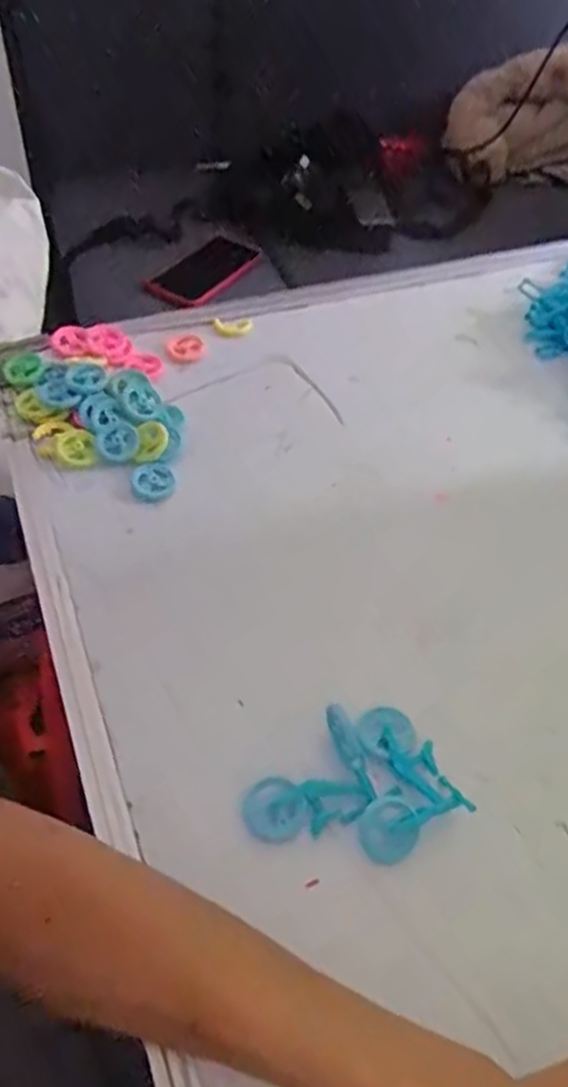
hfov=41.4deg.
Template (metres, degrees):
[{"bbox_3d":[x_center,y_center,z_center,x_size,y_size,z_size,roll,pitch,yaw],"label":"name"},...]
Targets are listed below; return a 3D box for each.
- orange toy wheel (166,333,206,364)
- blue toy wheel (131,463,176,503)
[{"bbox_3d":[-0.075,-0.151,0.577,0.029,0.004,0.028,1,51,-4],"label":"orange toy wheel"},{"bbox_3d":[-0.085,-0.039,0.490,0.028,0.007,0.030,2,51,-3],"label":"blue toy wheel"}]

